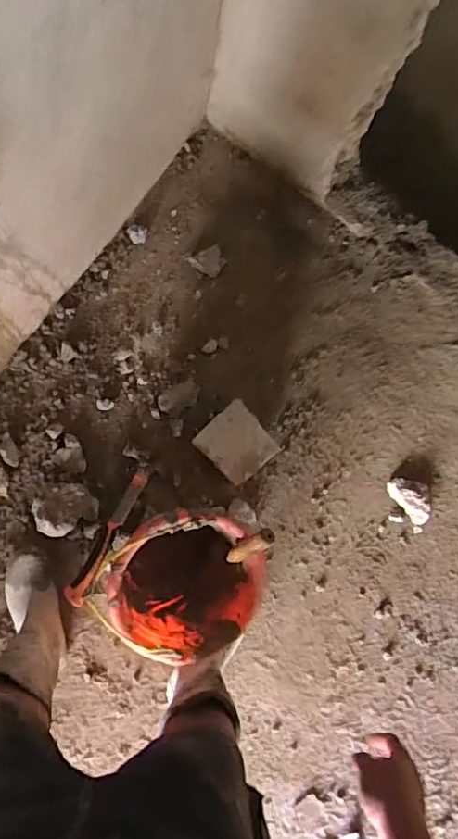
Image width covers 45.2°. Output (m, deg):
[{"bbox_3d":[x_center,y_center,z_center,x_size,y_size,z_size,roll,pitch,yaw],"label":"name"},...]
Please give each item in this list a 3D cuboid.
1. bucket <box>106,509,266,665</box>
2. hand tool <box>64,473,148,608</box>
[{"bbox_3d":[-0.087,0.312,1.075,0.268,0.235,0.259,1,85,-9],"label":"bucket"},{"bbox_3d":[-0.251,0.245,1.145,0.043,0.057,0.287,31,82,-5],"label":"hand tool"}]

